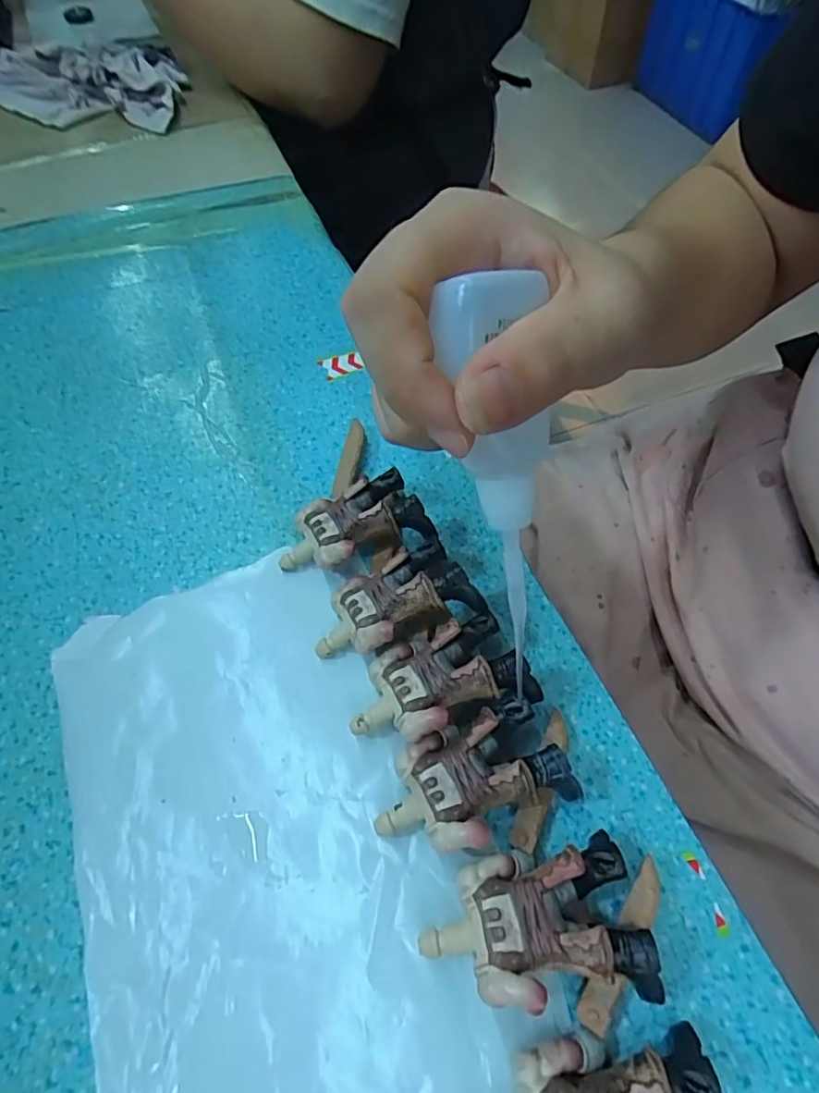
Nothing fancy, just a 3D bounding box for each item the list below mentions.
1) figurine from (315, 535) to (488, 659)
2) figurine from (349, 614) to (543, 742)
[{"bbox_3d":[-0.007,0.021,0.207,0.057,0.025,0.032,-17,59,-11],"label":"figurine"},{"bbox_3d":[0.009,0.046,0.192,0.059,0.024,0.036,-15,58,-10],"label":"figurine"}]

